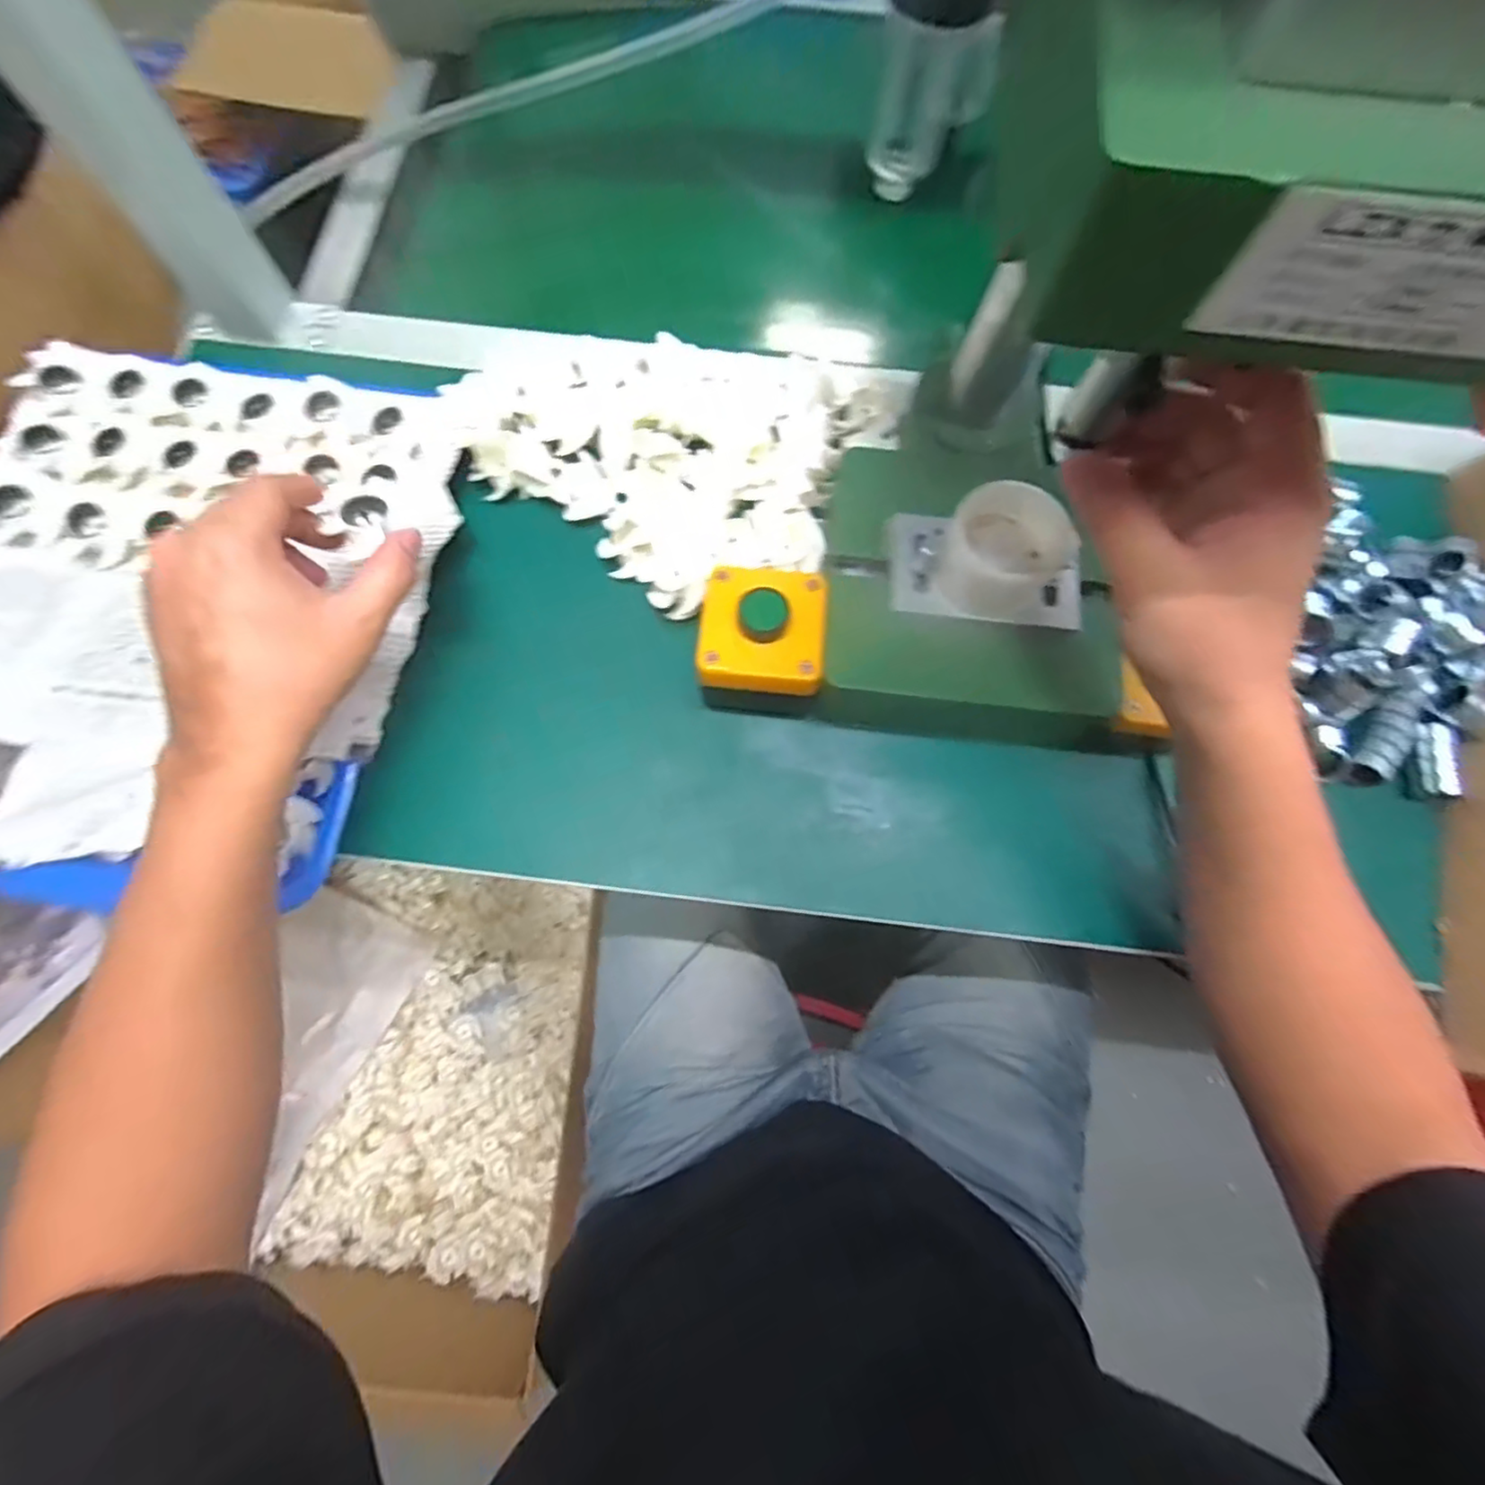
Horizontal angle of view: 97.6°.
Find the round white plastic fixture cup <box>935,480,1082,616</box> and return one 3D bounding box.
[{"bbox_3d":[0.134,-0.102,0.340,0.062,0.032,0.057,0,74,-1],"label":"round white plastic fixture cup"}]

